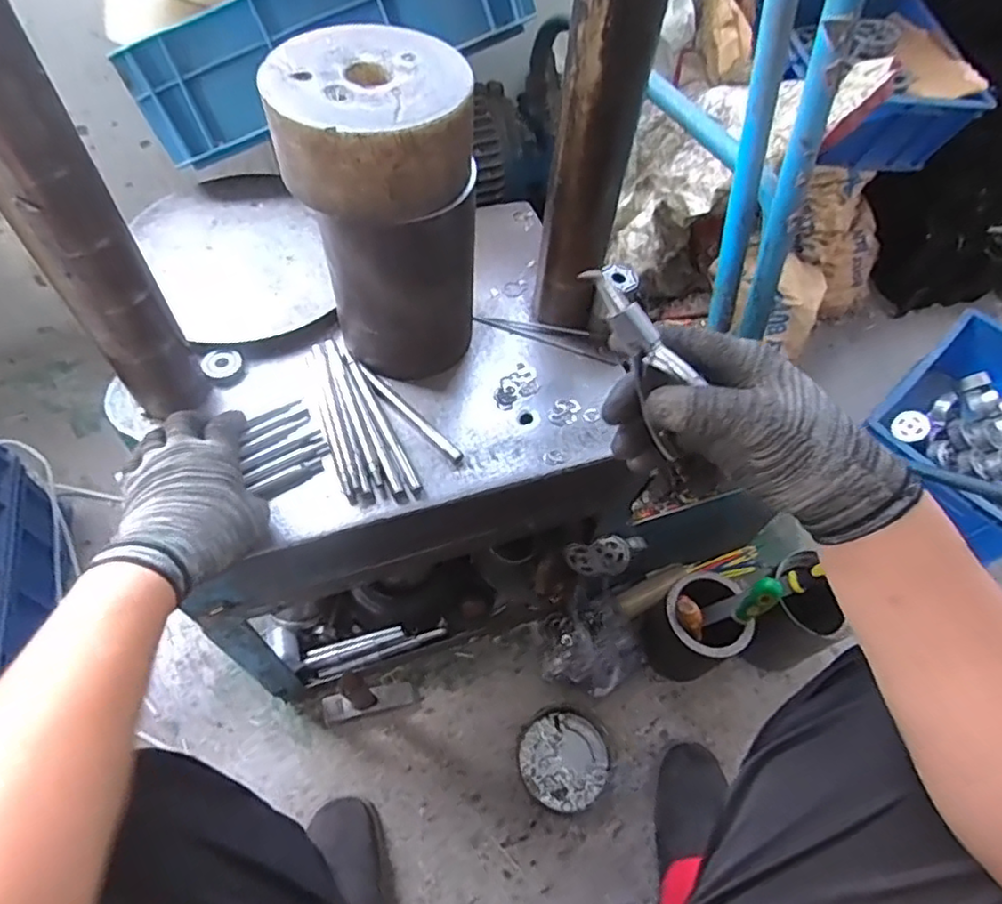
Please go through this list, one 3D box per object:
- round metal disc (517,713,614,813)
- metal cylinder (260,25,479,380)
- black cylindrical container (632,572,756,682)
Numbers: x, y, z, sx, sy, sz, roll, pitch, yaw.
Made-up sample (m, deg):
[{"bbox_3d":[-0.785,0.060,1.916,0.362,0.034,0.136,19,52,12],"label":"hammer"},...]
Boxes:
[{"bbox_3d":[0.085,0.411,0.834,0.112,0.009,0.116,2,57,-3],"label":"round metal disc"},{"bbox_3d":[-0.094,-0.192,0.540,0.139,0.252,0.132,-4,57,-7],"label":"metal cylinder"},{"bbox_3d":[0.264,0.244,0.859,0.101,0.176,0.105,2,57,-3],"label":"black cylindrical container"}]

